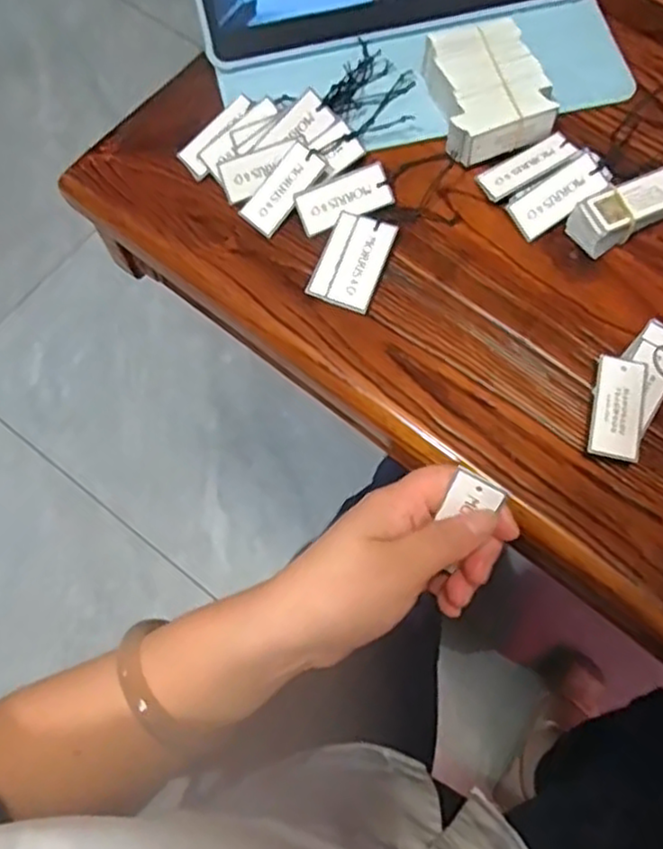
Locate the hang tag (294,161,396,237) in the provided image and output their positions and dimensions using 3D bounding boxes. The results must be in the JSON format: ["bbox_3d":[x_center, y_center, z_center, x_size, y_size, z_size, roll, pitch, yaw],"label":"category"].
[{"bbox_3d":[0.007,-0.138,0.427,0.057,0.004,0.027,-22,86,-2],"label":"hang tag"}]

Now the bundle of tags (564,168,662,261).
[{"bbox_3d":[0.177,-0.126,0.420,0.065,0.022,0.030,-22,72,-7],"label":"bundle of tags"}]

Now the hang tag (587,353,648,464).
[{"bbox_3d":[0.154,-0.009,0.375,0.026,0.004,0.057,13,72,3],"label":"hang tag"}]

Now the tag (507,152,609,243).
[{"bbox_3d":[0.138,-0.138,0.422,0.060,0.004,0.025,-35,86,5],"label":"tag"}]

